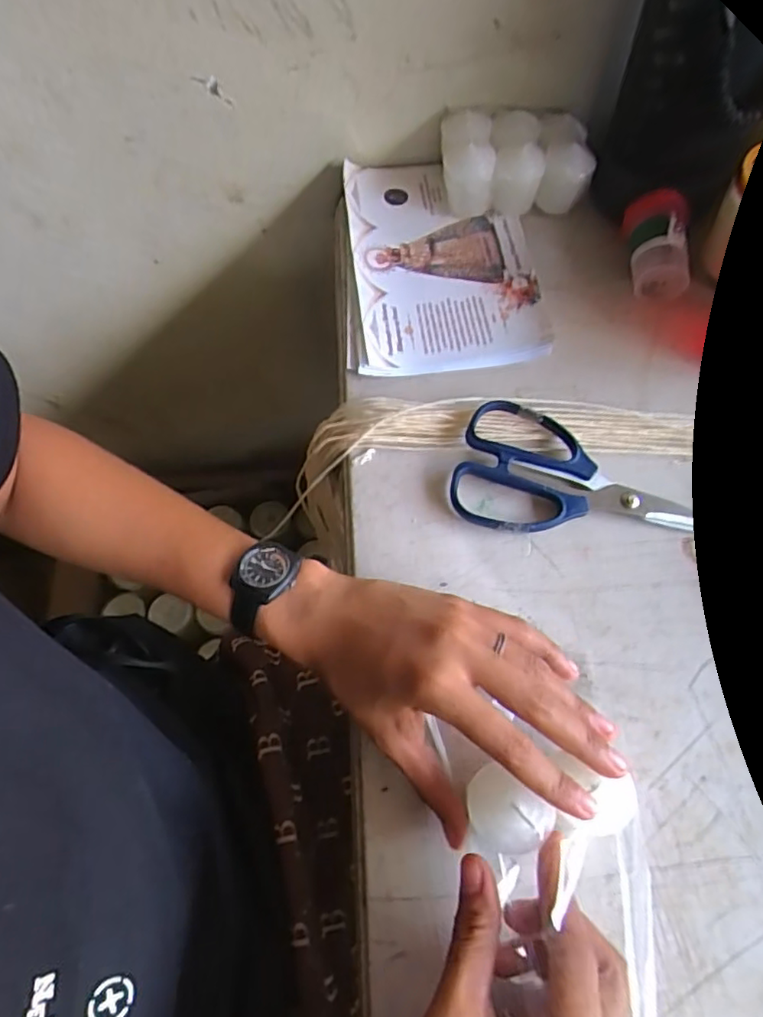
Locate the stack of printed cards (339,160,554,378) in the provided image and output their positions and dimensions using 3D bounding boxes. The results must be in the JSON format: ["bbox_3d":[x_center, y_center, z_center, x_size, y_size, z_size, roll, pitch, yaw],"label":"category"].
[{"bbox_3d":[0.043,-0.201,0.475,0.146,0.012,0.223,-5,64,0],"label":"stack of printed cards"}]

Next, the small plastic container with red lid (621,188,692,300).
[{"bbox_3d":[0.202,-0.193,0.447,0.043,0.048,0.066,4,64,4],"label":"small plastic container with red lid"}]

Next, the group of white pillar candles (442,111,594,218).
[{"bbox_3d":[0.106,-0.279,0.488,0.115,0.044,0.073,-4,64,3],"label":"group of white pillar candles"}]

